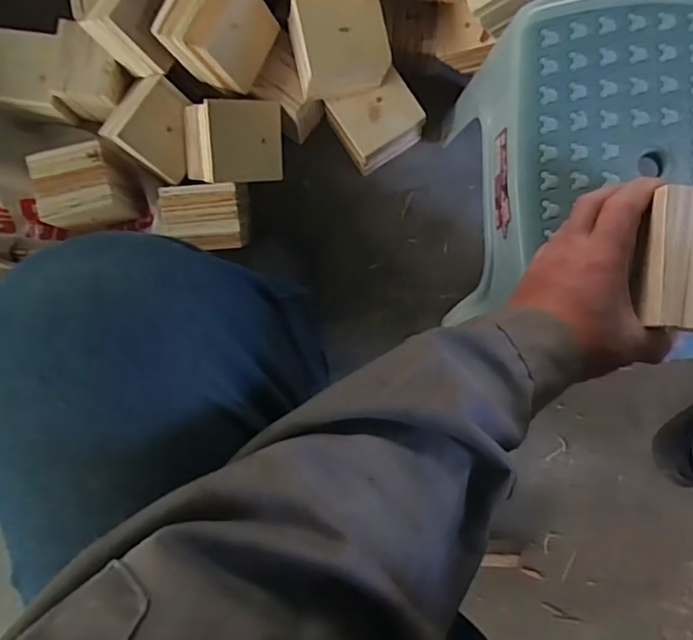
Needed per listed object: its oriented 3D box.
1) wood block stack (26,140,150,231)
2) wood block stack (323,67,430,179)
[{"bbox_3d":[-0.351,-0.178,0.773,0.118,0.074,0.101,-14,88,3],"label":"wood block stack"},{"bbox_3d":[0.039,-0.255,0.754,0.100,0.092,0.090,-32,87,2],"label":"wood block stack"}]

